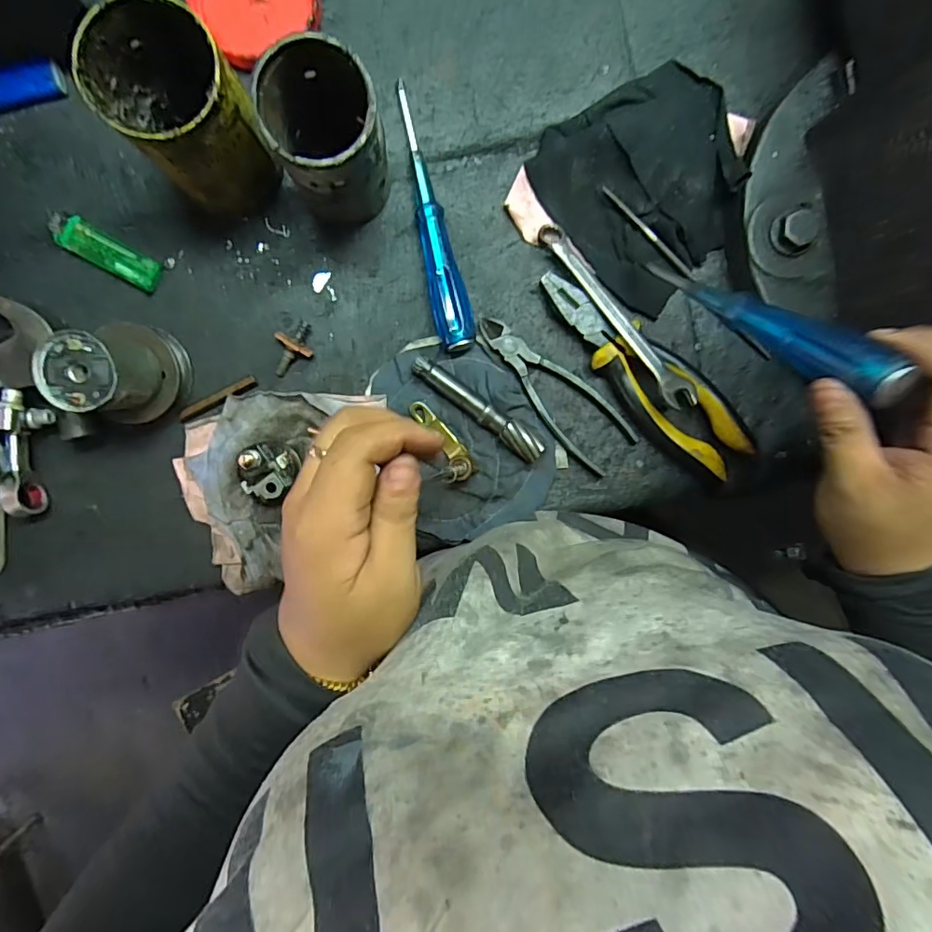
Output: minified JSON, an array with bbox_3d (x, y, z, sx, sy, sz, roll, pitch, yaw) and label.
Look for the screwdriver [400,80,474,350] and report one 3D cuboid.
[{"bbox_3d":[-0.027,-0.180,0.386,0.027,0.029,0.189,-15,97,-2],"label":"screwdriver"}]

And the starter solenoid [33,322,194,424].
[{"bbox_3d":[-0.242,-0.065,0.368,0.068,0.072,0.063,-30,97,0],"label":"starter solenoid"}]

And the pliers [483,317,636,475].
[{"bbox_3d":[0.066,-0.057,0.404,0.147,0.010,0.047,43,92,-7],"label":"pliers"}]

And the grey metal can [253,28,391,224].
[{"bbox_3d":[-0.087,-0.206,0.340,0.065,0.109,0.067,0,96,-4],"label":"grey metal can"}]

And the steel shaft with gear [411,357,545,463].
[{"bbox_3d":[0.010,-0.044,0.397,0.116,0.025,0.018,38,93,-7],"label":"steel shaft with gear"}]

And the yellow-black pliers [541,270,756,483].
[{"bbox_3d":[0.133,-0.070,0.397,0.198,0.032,0.059,45,92,-7],"label":"yellow-black pliers"}]

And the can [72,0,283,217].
[{"bbox_3d":[-0.171,-0.216,0.331,0.068,0.114,0.073,0,96,-4],"label":"can"}]

